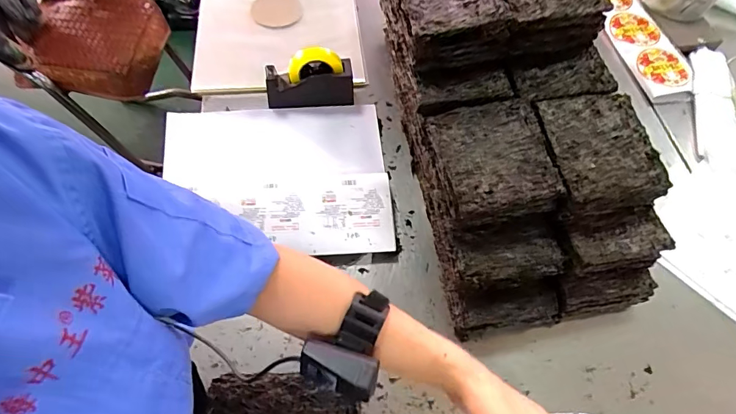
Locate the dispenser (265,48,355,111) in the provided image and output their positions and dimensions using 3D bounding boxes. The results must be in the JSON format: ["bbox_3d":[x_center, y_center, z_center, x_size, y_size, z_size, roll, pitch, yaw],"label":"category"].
[{"bbox_3d":[-0.132,-0.290,0.987,0.195,0.135,0.060,-5,62,-5],"label":"dispenser"}]

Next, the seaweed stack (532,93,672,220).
[{"bbox_3d":[0.395,-0.094,0.764,0.177,0.074,0.197,-6,62,-6],"label":"seaweed stack"}]

